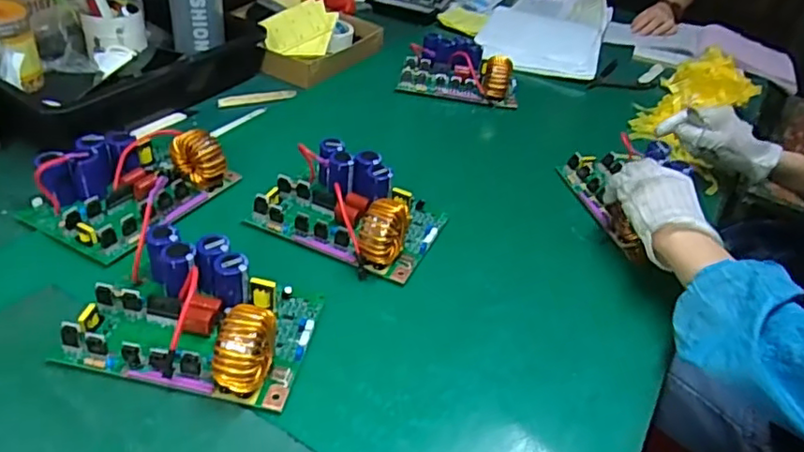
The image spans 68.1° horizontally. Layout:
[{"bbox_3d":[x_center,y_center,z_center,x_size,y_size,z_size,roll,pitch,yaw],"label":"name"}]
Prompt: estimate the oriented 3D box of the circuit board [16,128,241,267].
[{"bbox_3d":[-0.293,-0.053,0.649,0.139,0.057,0.195,26,42,21],"label":"circuit board"}]

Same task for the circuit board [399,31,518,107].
[{"bbox_3d":[0.097,-0.257,0.971,0.189,0.056,0.115,11,39,4],"label":"circuit board"}]

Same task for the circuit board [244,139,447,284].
[{"bbox_3d":[-0.053,-0.027,0.654,0.183,0.063,0.130,22,41,17],"label":"circuit board"}]

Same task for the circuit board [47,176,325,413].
[{"bbox_3d":[-0.175,0.072,0.510,0.186,0.060,0.125,10,39,3],"label":"circuit board"}]

